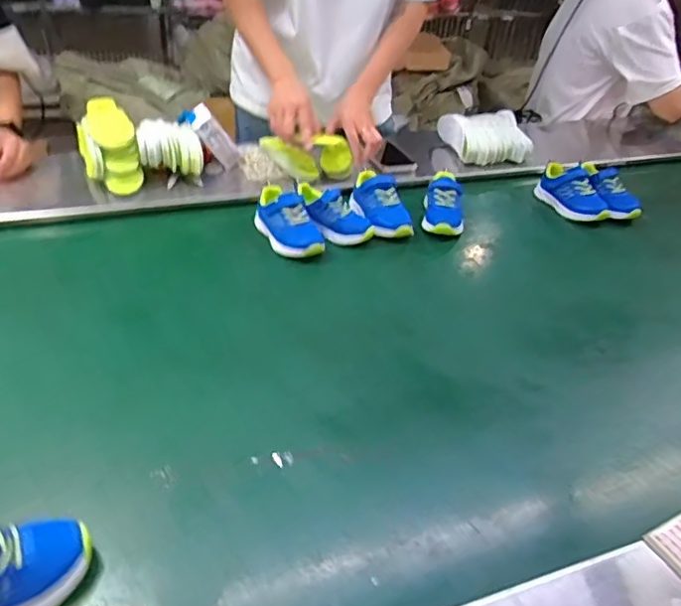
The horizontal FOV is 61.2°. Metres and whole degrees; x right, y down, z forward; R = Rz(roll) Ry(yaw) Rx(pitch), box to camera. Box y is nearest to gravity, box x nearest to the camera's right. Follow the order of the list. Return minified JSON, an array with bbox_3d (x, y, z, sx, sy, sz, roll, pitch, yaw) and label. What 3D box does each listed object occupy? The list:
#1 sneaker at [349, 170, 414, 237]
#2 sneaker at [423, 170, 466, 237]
[{"bbox_3d":[0.072,-0.180,1.042,0.068,0.081,0.139,-14,40,-26],"label":"sneaker"},{"bbox_3d":[0.193,-0.180,1.066,0.072,0.078,0.125,8,35,3],"label":"sneaker"}]

